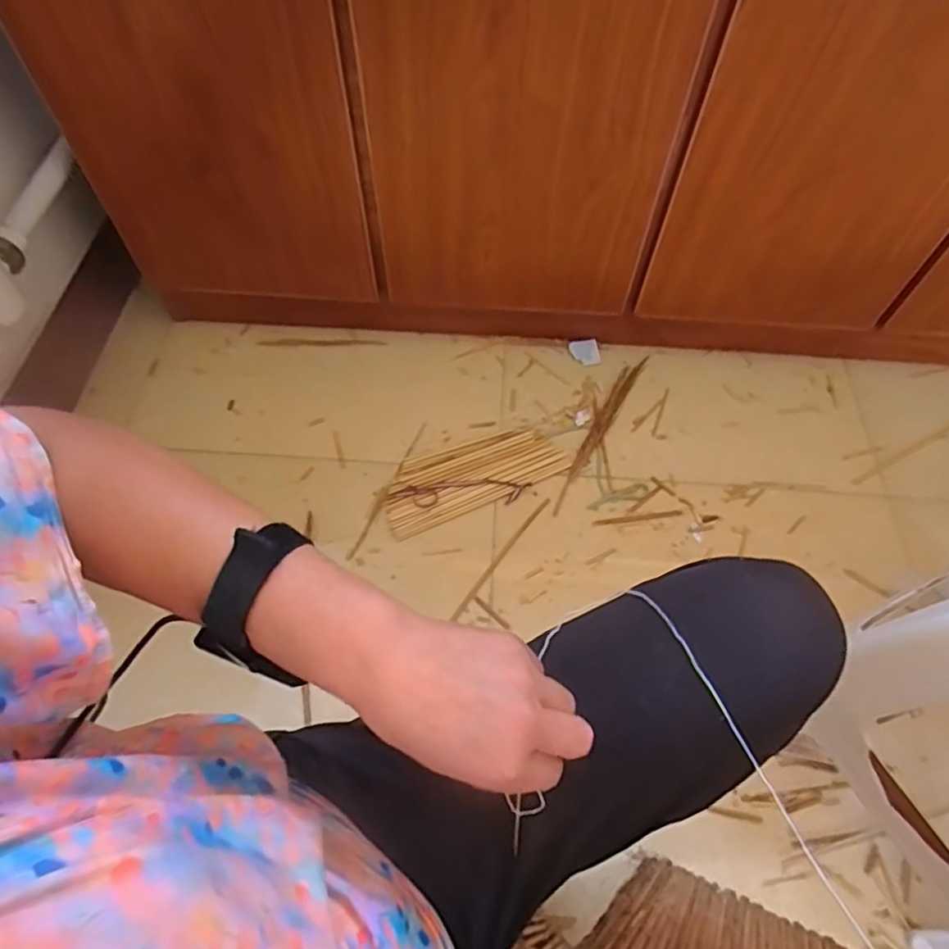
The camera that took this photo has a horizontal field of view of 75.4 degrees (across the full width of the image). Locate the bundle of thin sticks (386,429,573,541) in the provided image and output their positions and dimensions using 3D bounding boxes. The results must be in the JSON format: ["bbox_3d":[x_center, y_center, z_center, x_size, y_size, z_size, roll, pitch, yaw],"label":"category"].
[{"bbox_3d":[-0.004,-0.004,0.894,0.265,0.018,0.109,-21,63,-14],"label":"bundle of thin sticks"}]

